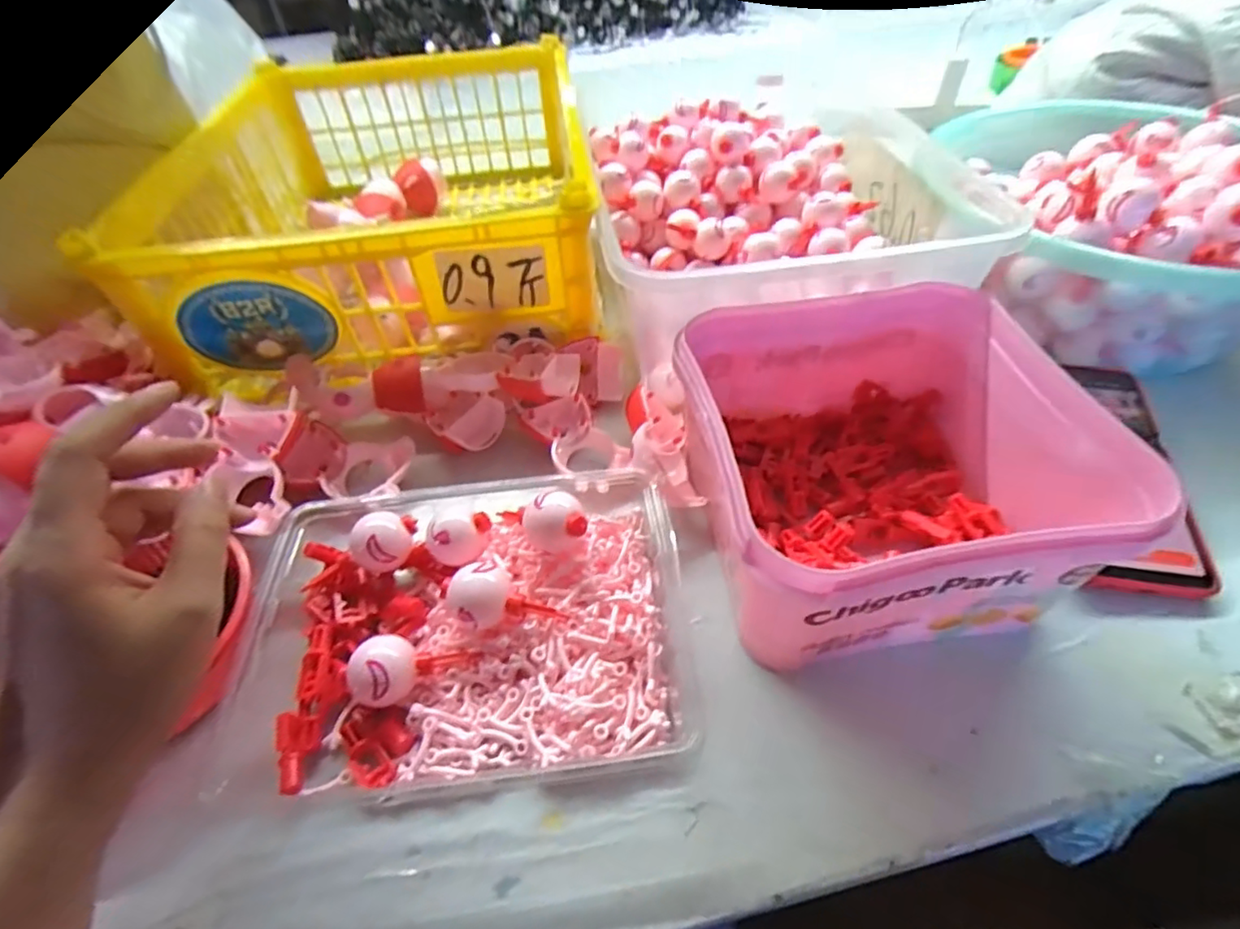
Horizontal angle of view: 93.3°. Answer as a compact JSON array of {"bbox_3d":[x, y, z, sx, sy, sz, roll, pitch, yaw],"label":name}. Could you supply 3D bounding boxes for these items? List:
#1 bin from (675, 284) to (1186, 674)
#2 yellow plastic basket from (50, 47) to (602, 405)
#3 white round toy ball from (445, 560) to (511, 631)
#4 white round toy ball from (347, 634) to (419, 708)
[{"bbox_3d":[0.141,-0.002,0.339,0.187,0.106,0.191,-8,50,-4],"label":"bin"},{"bbox_3d":[-0.210,-0.270,0.579,0.333,0.150,0.468,-6,50,-3],"label":"yellow plastic basket"},{"bbox_3d":[-0.072,0.073,0.314,0.032,0.031,0.028,-25,51,-19],"label":"white round toy ball"},{"bbox_3d":[-0.122,0.104,0.300,0.028,0.027,0.034,29,57,24],"label":"white round toy ball"}]

